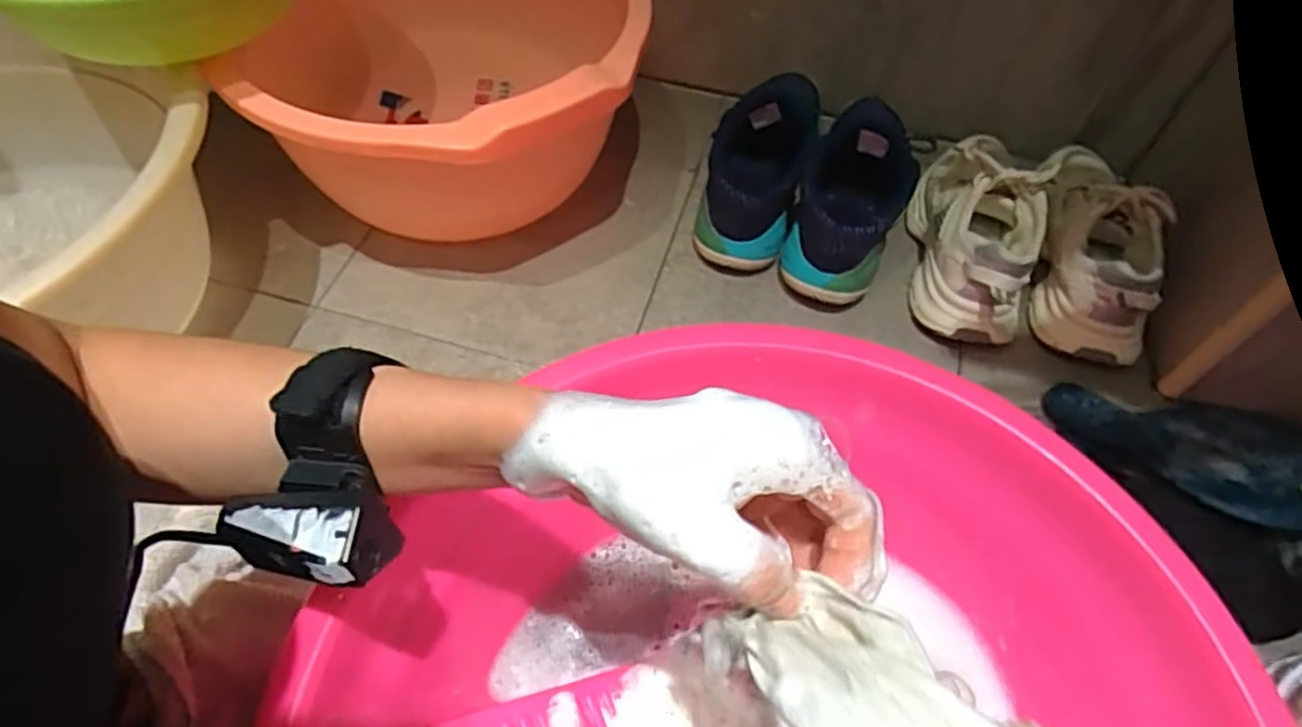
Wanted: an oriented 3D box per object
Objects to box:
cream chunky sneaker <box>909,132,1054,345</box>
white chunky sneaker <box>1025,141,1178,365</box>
[{"bbox_3d":[0.324,-0.148,0.706,0.110,0.105,0.241,17,57,8],"label":"cream chunky sneaker"},{"bbox_3d":[0.438,-0.126,0.696,0.091,0.094,0.250,12,69,5],"label":"white chunky sneaker"}]

